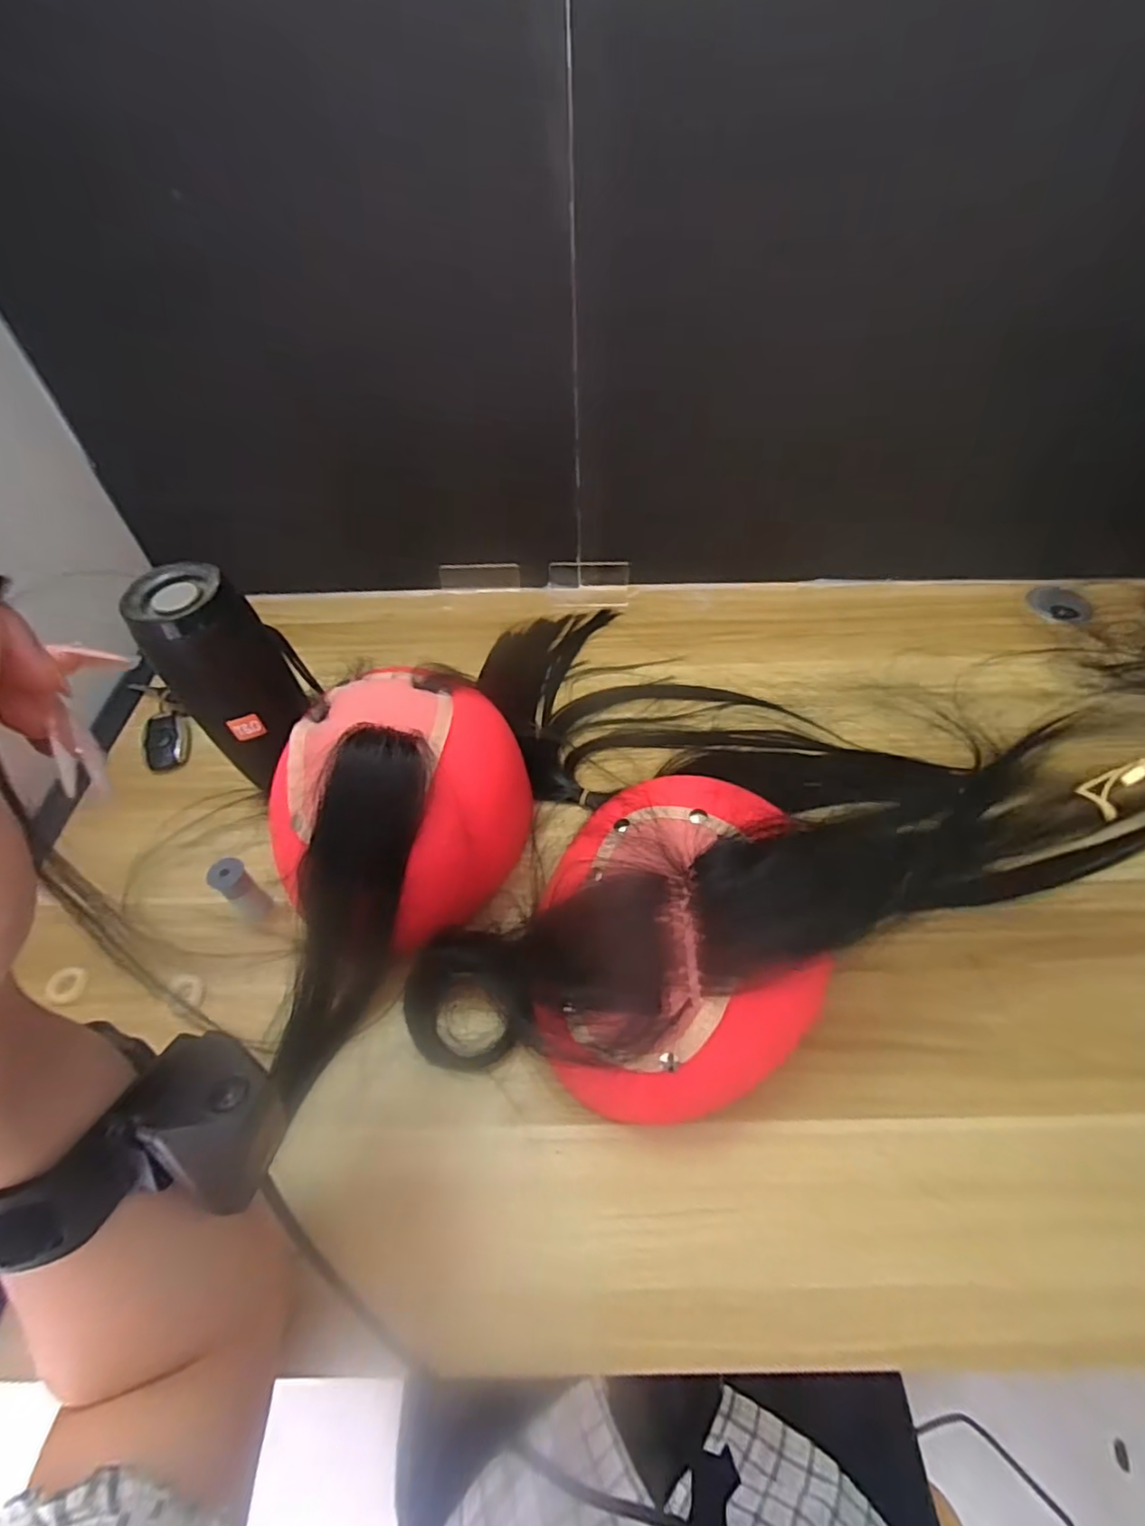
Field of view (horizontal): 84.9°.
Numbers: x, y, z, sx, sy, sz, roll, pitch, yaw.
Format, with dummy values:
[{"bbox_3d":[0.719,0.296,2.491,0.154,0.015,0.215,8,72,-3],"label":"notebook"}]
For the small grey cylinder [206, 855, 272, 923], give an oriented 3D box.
[{"bbox_3d":[-0.221,0.083,0.415,0.021,0.045,0.020,29,57,22],"label":"small grey cylinder"}]

